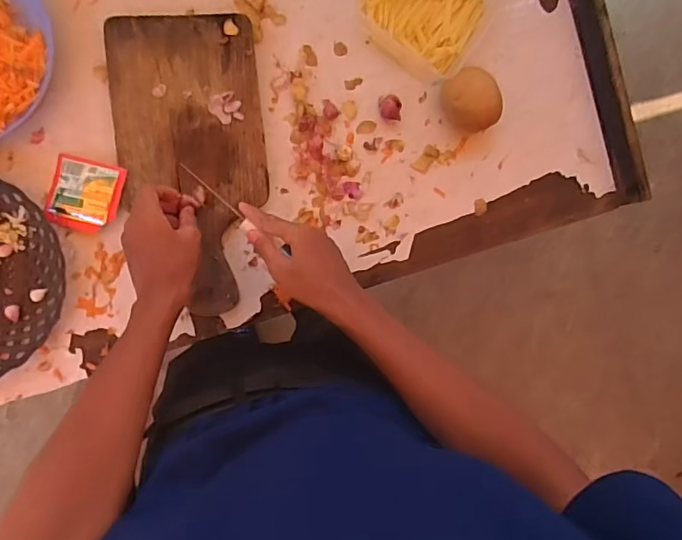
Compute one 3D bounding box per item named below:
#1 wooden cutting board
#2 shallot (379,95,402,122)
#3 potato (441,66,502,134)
[{"bbox_3d":[-0.171,-0.124,0.592,0.165,0.017,0.338,-5,92,-12],"label":"wooden cutting board"},{"bbox_3d":[0.061,-0.202,0.641,0.026,0.022,0.034,5,90,-12],"label":"shallot"},{"bbox_3d":[0.165,-0.212,0.650,0.066,0.059,0.077,-29,96,-1],"label":"potato"}]

